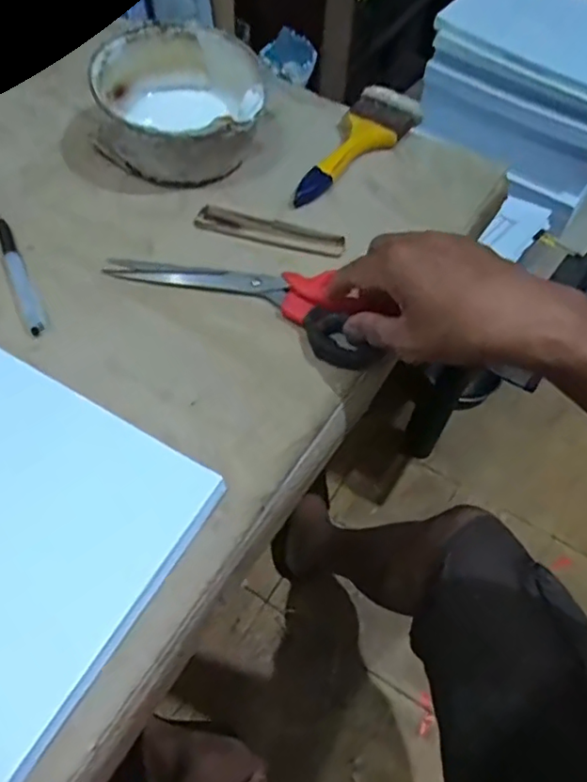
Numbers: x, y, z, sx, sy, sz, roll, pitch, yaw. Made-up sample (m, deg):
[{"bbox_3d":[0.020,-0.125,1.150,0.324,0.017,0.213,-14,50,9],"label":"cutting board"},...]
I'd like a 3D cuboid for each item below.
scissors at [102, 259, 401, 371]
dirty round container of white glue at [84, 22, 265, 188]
[{"bbox_3d":[-0.035,-0.078,0.452,0.220,0.023,0.065,19,60,14],"label":"scissors"},{"bbox_3d":[-0.102,-0.253,0.529,0.143,0.071,0.137,2,60,-3],"label":"dirty round container of white glue"}]

